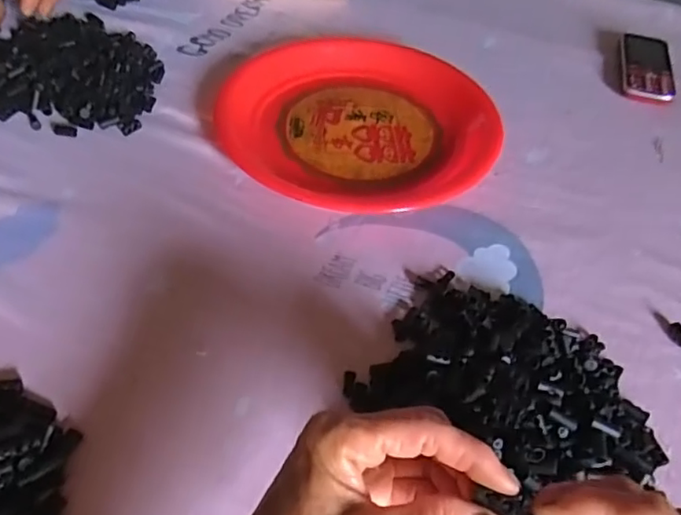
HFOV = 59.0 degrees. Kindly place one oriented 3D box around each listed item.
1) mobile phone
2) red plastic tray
[{"bbox_3d":[0.334,-0.211,0.658,0.053,0.013,0.123,12,50,7],"label":"mobile phone"},{"bbox_3d":[0.013,-0.146,0.578,0.243,0.026,0.255,-6,50,-9],"label":"red plastic tray"}]

